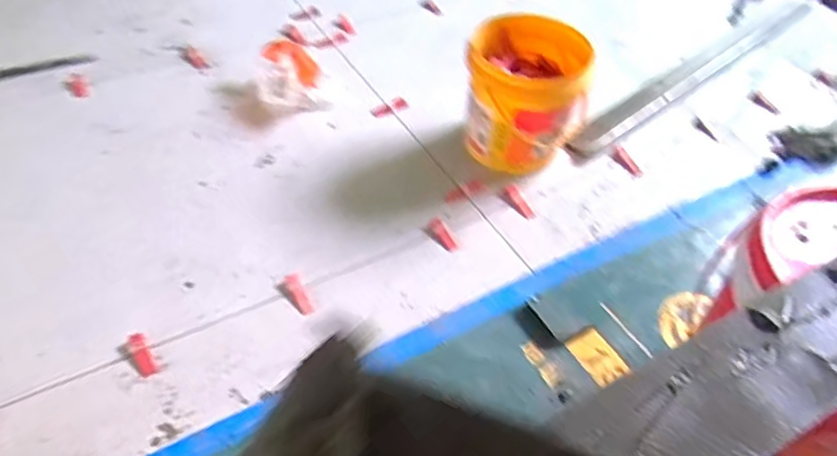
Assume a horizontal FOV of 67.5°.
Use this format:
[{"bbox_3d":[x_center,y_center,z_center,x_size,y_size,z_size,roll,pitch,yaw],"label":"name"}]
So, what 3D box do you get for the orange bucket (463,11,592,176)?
[{"bbox_3d":[0.221,-0.270,1.270,0.228,0.255,0.247,4,46,-4],"label":"orange bucket"}]

